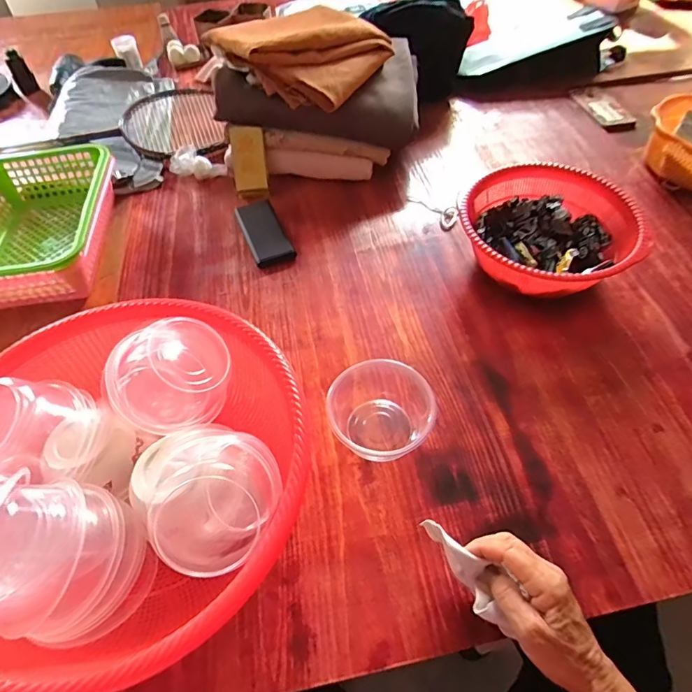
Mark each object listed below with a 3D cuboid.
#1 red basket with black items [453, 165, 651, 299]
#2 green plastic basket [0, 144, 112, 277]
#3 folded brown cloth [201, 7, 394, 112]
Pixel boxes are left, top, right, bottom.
[{"bbox_3d":[0.281,-0.153,0.650,0.224,0.097,0.229,-1,53,1],"label":"red basket with black items"},{"bbox_3d":[-0.478,-0.191,0.704,0.224,0.092,0.315,-9,54,-4],"label":"green plastic basket"},{"bbox_3d":[-0.073,-0.501,0.765,0.244,0.073,0.238,31,60,23],"label":"folded brown cloth"}]

